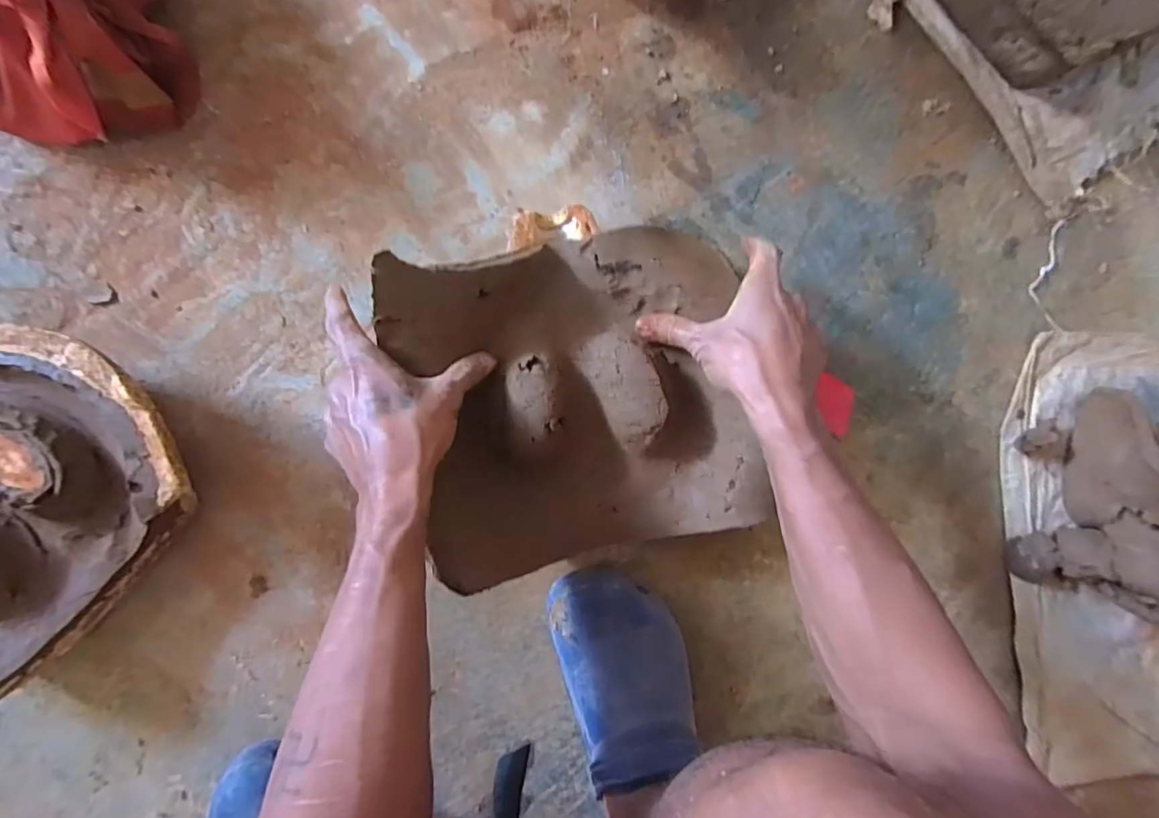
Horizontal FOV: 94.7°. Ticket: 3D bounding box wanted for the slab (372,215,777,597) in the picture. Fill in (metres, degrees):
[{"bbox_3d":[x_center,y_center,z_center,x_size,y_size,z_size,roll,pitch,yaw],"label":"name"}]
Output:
[{"bbox_3d":[0.007,-0.004,0.419,0.268,0.059,0.251,-12,95,-6],"label":"slab"}]

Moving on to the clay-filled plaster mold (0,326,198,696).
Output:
[{"bbox_3d":[-0.459,0.053,0.405,0.259,0.066,0.271,0,93,-7],"label":"clay-filled plaster mold"}]

